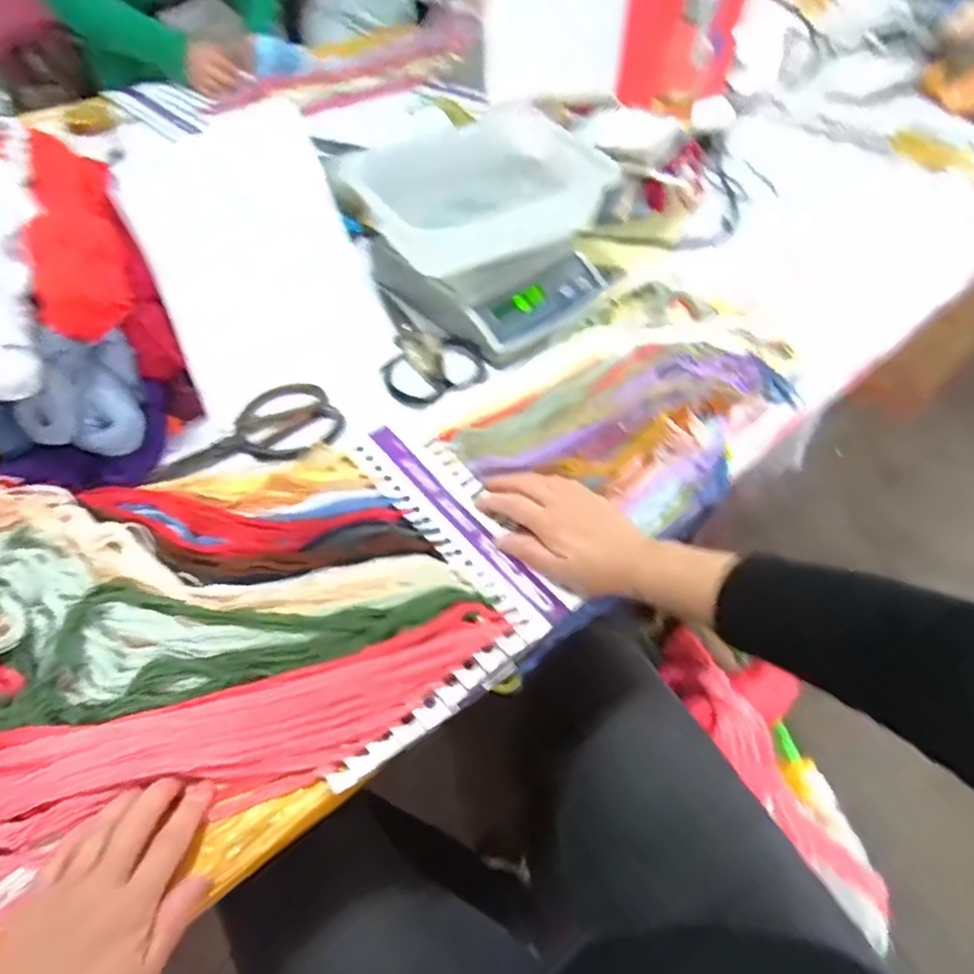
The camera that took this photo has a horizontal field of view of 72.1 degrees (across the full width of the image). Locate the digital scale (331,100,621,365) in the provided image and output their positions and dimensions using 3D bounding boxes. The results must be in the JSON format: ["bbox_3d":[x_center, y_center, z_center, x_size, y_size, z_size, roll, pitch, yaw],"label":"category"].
[{"bbox_3d":[0.008,-0.300,0.800,0.270,0.135,0.281,38,60,23],"label":"digital scale"}]

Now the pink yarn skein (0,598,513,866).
[{"bbox_3d":[-0.271,0.176,0.444,0.585,0.076,0.097,-10,54,-11],"label":"pink yarn skein"}]

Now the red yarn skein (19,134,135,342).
[{"bbox_3d":[-0.378,-0.249,0.616,0.066,0.055,0.284,-16,55,-15],"label":"red yarn skein"}]

